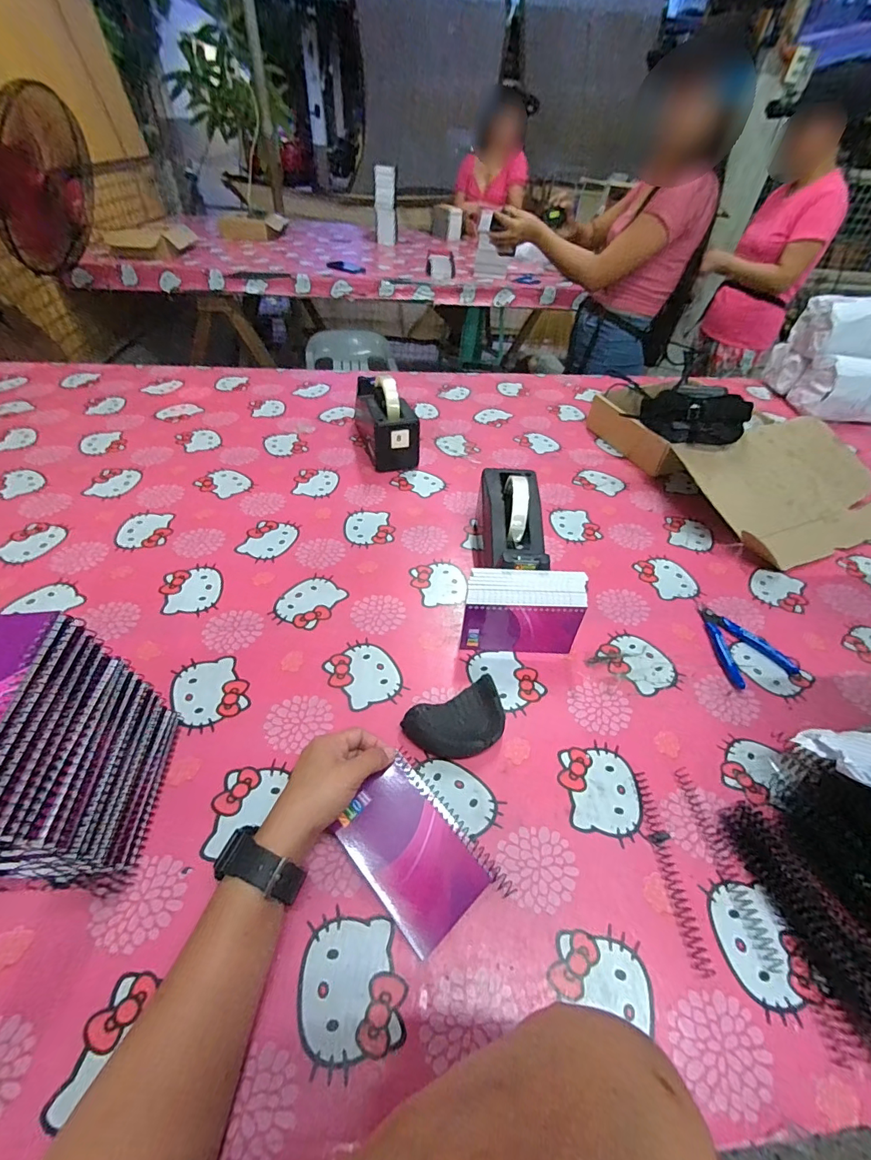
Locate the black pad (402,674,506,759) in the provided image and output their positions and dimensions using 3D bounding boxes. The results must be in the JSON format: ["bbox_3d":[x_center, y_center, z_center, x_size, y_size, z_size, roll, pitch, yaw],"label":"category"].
[{"bbox_3d":[0.024,0.147,0.460,0.102,0.021,0.065,-16,50,-18],"label":"black pad"}]

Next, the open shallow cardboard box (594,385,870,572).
[{"bbox_3d":[0.537,-0.231,0.816,0.343,0.067,0.474,-17,50,-18],"label":"open shallow cardboard box"}]

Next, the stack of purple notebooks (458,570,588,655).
[{"bbox_3d":[0.100,0.038,0.524,0.135,0.083,0.073,7,47,3],"label":"stack of purple notebooks"}]

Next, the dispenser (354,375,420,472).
[{"bbox_3d":[-0.097,-0.298,0.814,0.080,0.119,0.209,-13,49,-15],"label":"dispenser"}]

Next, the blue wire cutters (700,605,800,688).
[{"bbox_3d":[0.381,0.083,0.547,0.089,0.012,0.117,5,47,2],"label":"blue wire cutters"}]

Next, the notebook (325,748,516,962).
[{"bbox_3d":[-0.015,0.225,0.377,0.087,0.007,0.129,-40,69,-21],"label":"notebook"}]

